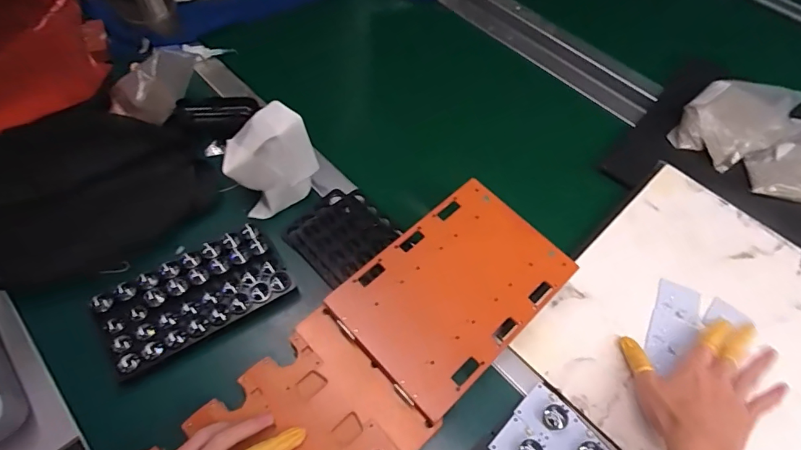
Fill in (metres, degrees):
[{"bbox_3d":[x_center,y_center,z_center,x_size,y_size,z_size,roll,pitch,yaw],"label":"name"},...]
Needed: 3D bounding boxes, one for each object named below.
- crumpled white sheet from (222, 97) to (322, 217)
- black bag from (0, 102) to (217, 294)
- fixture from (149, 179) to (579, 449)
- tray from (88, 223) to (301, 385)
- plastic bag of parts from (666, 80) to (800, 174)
[{"bbox_3d":[-0.158,-0.077,0.557,0.101,0.116,0.068,-27,63,-19],"label":"crumpled white sheet"},{"bbox_3d":[-0.397,-0.042,0.566,0.294,0.044,0.234,-32,64,-21],"label":"black bag"},{"bbox_3d":[-0.026,0.134,0.450,0.168,0.024,0.453,39,68,20],"label":"fixture"},{"bbox_3d":[-0.221,0.077,0.503,0.190,0.028,0.100,-28,63,-20],"label":"tray"},{"bbox_3d":[0.494,-0.159,0.685,0.175,0.051,0.118,-30,63,-21],"label":"plastic bag of parts"}]

